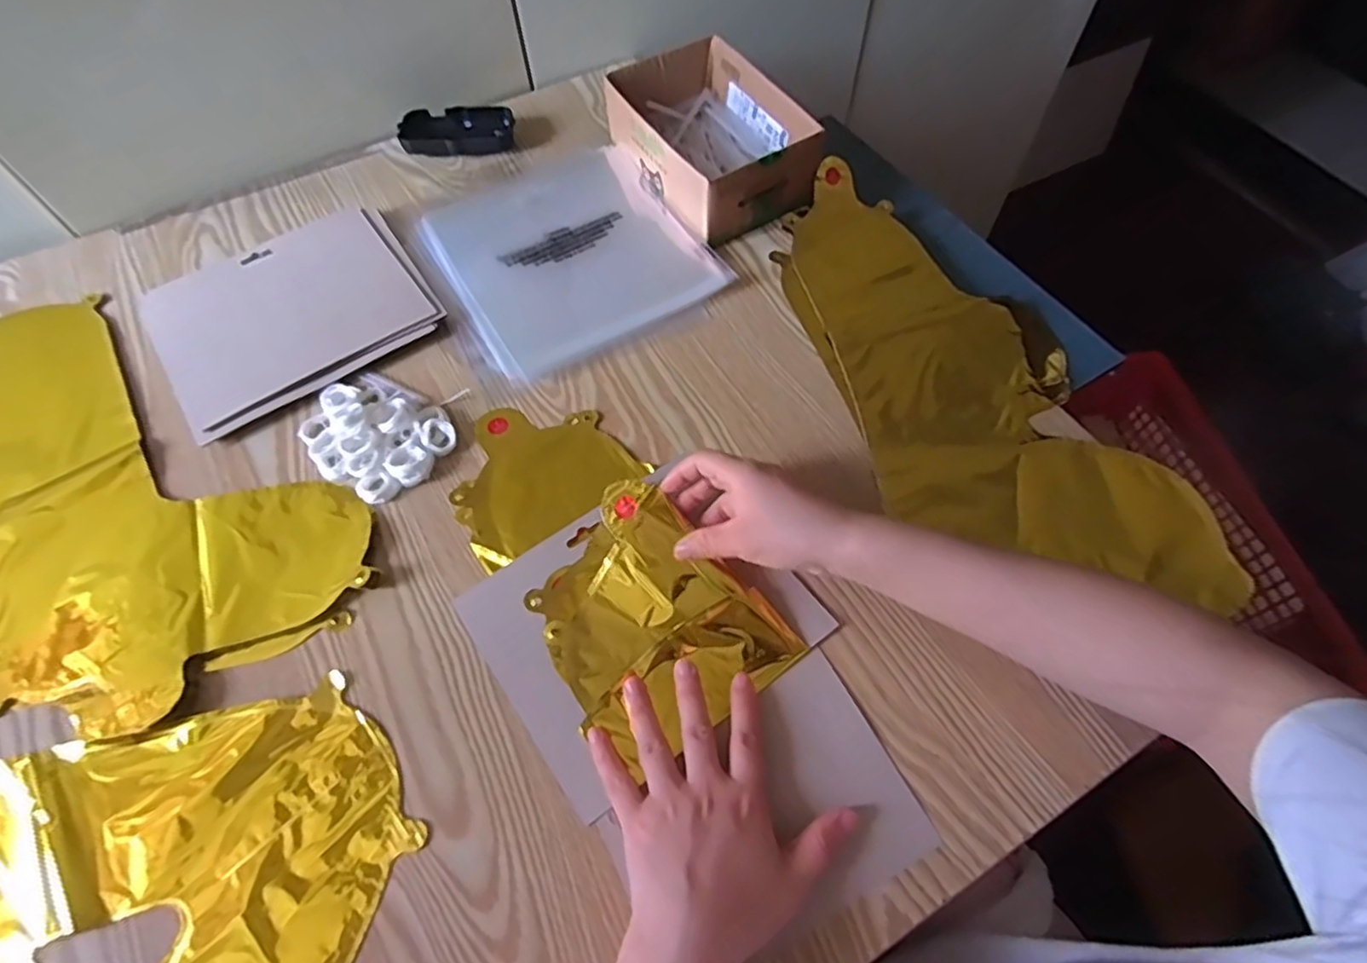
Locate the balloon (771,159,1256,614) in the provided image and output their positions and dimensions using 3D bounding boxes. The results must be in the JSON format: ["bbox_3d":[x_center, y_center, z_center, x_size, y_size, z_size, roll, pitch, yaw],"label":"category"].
[{"bbox_3d":[0.217,-0.091,0.523,0.197,0.019,0.415,-14,61,-8],"label":"balloon"}]

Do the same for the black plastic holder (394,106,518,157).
[{"bbox_3d":[-0.224,-0.348,0.673,0.106,0.027,0.047,-4,60,-2],"label":"black plastic holder"}]

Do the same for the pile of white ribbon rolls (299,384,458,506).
[{"bbox_3d":[-0.231,-0.035,0.495,0.108,0.023,0.080,27,64,15],"label":"pile of white ribbon rolls"}]

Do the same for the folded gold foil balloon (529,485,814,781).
[{"bbox_3d":[-0.024,0.088,0.431,0.126,0.030,0.156,-40,67,-20],"label":"folded gold foil balloon"}]

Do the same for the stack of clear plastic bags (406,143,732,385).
[{"bbox_3d":[-0.108,-0.208,0.601,0.220,0.014,0.245,-26,63,-14],"label":"stack of clear plastic bags"}]

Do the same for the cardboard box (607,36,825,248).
[{"bbox_3d":[0.021,-0.314,0.622,0.127,0.072,0.192,-28,64,-15],"label":"cardboard box"}]

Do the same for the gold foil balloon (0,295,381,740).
[{"bbox_3d":[-0.422,0.012,0.479,0.402,0.009,0.223,36,66,19],"label":"gold foil balloon"}]

